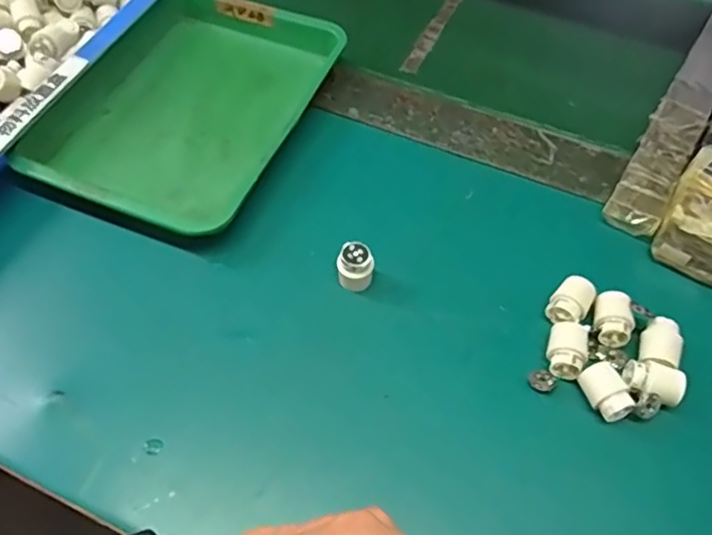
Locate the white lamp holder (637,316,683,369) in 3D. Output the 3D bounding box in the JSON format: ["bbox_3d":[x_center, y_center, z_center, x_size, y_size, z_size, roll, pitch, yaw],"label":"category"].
[{"bbox_3d":[0.170,0.045,0.346,0.020,0.021,0.026,19,58,11],"label":"white lamp holder"}]

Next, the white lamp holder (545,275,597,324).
[{"bbox_3d":[0.125,0.023,0.360,0.021,0.023,0.028,36,63,21],"label":"white lamp holder"}]

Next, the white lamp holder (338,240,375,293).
[{"bbox_3d":[0.000,0.000,0.366,0.019,0.028,0.018,2,56,0],"label":"white lamp holder"}]

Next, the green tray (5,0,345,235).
[{"bbox_3d":[-0.122,-0.120,0.443,0.169,0.028,0.213,20,58,12],"label":"green tray"}]

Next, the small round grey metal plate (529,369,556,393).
[{"bbox_3d":[0.103,0.063,0.340,0.013,0.005,0.012,2,56,-2],"label":"small round grey metal plate"}]

